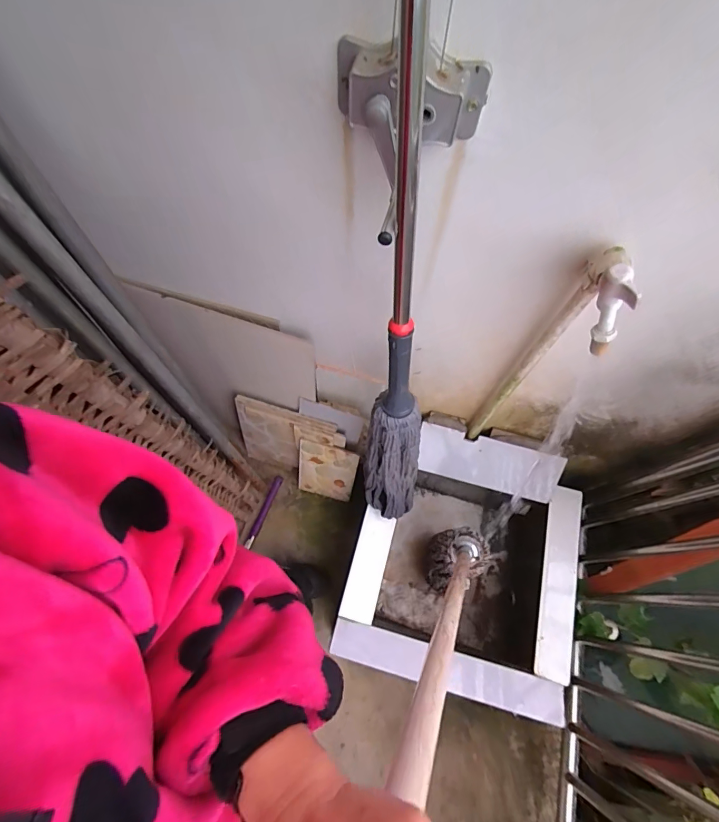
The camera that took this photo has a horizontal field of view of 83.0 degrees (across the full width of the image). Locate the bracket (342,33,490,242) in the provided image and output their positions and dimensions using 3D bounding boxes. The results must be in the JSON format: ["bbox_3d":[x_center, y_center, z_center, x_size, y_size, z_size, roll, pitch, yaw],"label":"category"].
[{"bbox_3d":[0.038,-0.249,0.386,0.136,0.130,0.098,13,66,4],"label":"bracket"}]

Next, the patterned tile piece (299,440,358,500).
[{"bbox_3d":[-0.087,0.163,1.074,0.149,0.207,0.014,10,45,-1],"label":"patterned tile piece"}]

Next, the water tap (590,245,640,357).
[{"bbox_3d":[0.270,-0.109,0.428,0.037,0.118,0.034,-21,37,-10],"label":"water tap"}]

